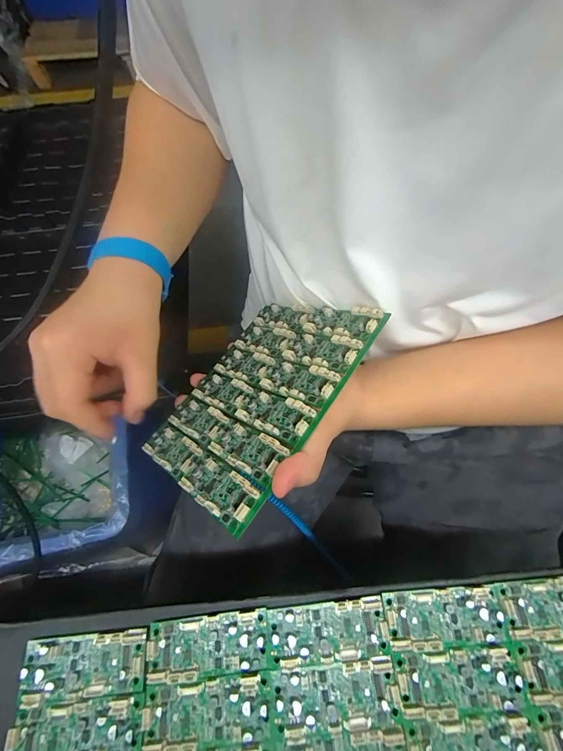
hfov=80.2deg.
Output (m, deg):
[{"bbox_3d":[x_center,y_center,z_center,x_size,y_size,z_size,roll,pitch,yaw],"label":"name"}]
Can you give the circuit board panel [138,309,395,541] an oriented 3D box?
[{"bbox_3d":[-0.020,0.009,0.276,0.142,0.007,0.185,16,62,46],"label":"circuit board panel"}]

